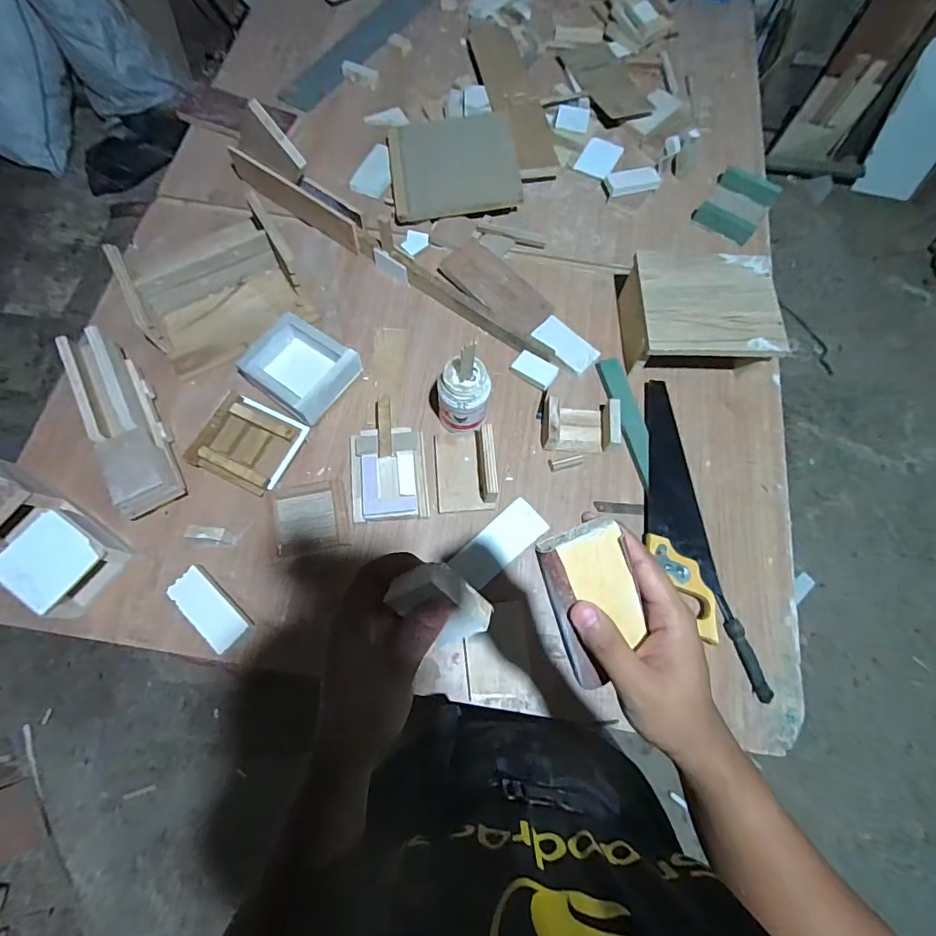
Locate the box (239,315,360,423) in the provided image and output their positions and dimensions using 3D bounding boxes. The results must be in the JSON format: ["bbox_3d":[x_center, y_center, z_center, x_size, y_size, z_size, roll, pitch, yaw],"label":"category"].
[{"bbox_3d":[-0.273,-0.161,0.780,0.154,0.057,0.139,35,72,8],"label":"box"}]

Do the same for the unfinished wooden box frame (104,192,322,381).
[{"bbox_3d":[-0.430,-0.315,0.816,0.267,0.091,0.238,-32,76,-11],"label":"unfinished wooden box frame"}]

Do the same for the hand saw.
[{"bbox_3d":[0.322,0.051,0.753,0.098,0.037,0.417,-2,73,-3],"label":"hand saw"}]

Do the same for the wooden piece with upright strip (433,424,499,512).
[{"bbox_3d":[-0.006,-0.004,0.738,0.089,0.073,0.134,-3,73,-3],"label":"wooden piece with upright strip"}]

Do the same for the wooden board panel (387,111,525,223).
[{"bbox_3d":[-0.028,-0.610,0.942,0.244,0.022,0.269,-5,68,1],"label":"wooden board panel"}]

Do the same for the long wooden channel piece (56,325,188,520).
[{"bbox_3d":[-0.521,-0.069,0.728,0.077,0.087,0.298,-26,75,-12],"label":"long wooden channel piece"}]

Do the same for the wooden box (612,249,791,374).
[{"bbox_3d":[0.392,-0.255,0.821,0.227,0.111,0.198,1,72,-2],"label":"wooden box"}]

